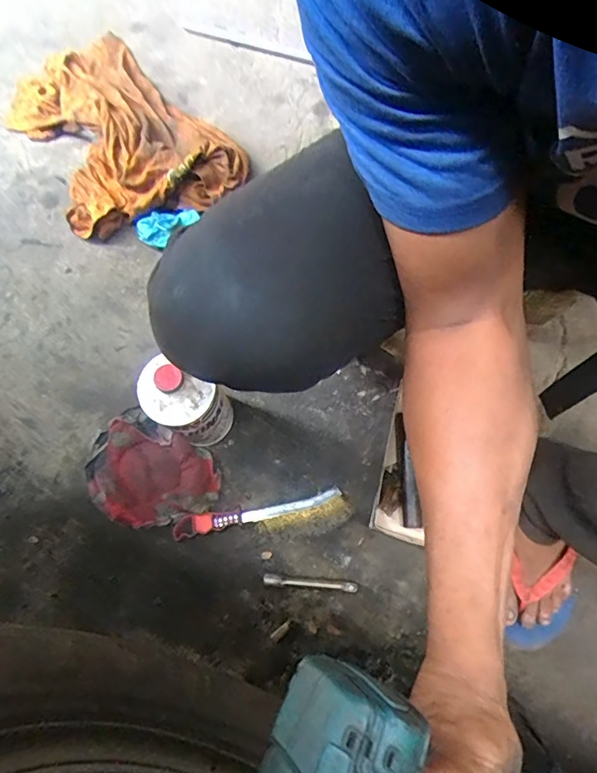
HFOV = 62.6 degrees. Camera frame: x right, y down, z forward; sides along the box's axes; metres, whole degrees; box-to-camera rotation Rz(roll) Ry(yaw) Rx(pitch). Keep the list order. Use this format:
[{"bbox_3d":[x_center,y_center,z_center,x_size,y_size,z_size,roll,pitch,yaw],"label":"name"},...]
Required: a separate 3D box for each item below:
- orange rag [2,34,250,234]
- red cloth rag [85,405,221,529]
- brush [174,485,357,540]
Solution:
[{"bbox_3d":[-0.324,-0.443,0.841,0.303,0.067,0.460,-39,78,-9],"label":"orange rag"},{"bbox_3d":[-0.211,0.125,0.689,0.185,0.028,0.139,30,77,10],"label":"red cloth rag"},{"bbox_3d":[-0.049,0.184,0.679,0.239,0.023,0.052,-7,74,0],"label":"brush"}]

